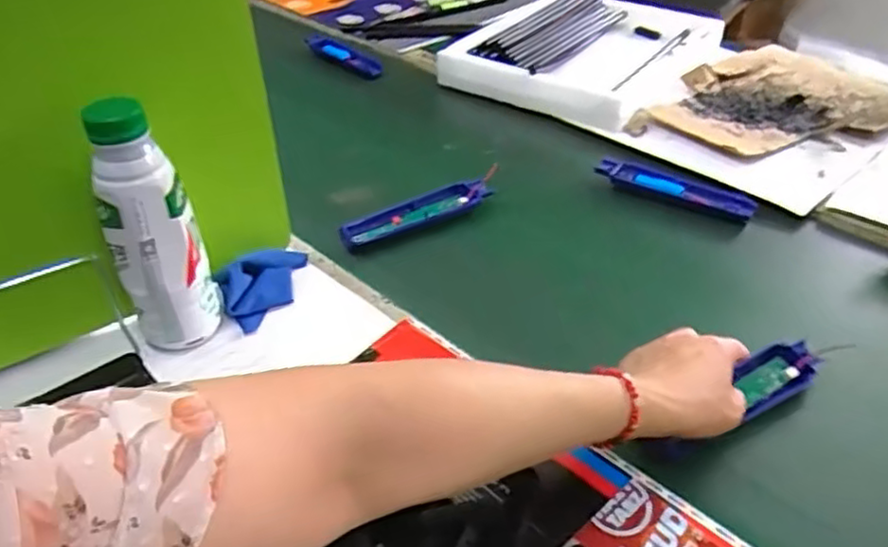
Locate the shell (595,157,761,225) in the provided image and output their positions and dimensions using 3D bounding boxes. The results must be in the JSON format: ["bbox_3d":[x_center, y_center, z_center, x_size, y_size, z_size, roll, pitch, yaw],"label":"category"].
[{"bbox_3d":[0.253,-0.092,0.752,0.165,0.021,0.047,24,45,28],"label":"shell"}]

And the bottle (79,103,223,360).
[{"bbox_3d":[-0.220,-0.032,0.517,0.064,0.189,0.052,-17,41,-19],"label":"bottle"}]

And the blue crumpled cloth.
[{"bbox_3d":[-0.155,0.005,0.607,0.095,0.042,0.053,-28,46,-30],"label":"blue crumpled cloth"}]

